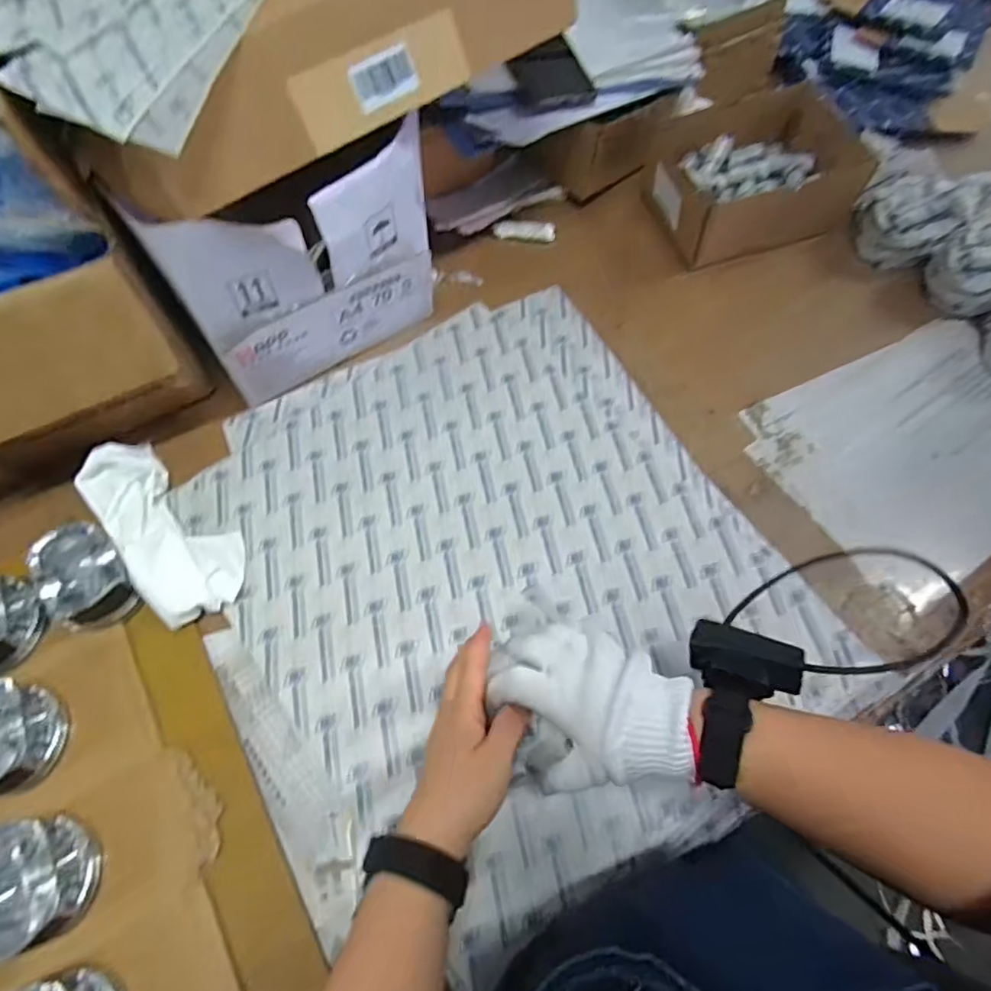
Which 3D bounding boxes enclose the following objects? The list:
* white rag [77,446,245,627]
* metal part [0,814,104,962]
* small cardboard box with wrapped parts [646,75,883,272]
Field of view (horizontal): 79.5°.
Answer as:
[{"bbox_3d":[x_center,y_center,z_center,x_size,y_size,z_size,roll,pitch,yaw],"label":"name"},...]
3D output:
[{"bbox_3d":[-0.300,0.021,0.534,0.088,0.042,0.198,-36,69,-16],"label":"white rag"},{"bbox_3d":[-0.323,0.267,0.417,0.073,0.047,0.085,-25,67,-11],"label":"metal part"},{"bbox_3d":[0.300,-0.376,0.694,0.210,0.081,0.158,-19,66,-9],"label":"small cardboard box with wrapped parts"}]

